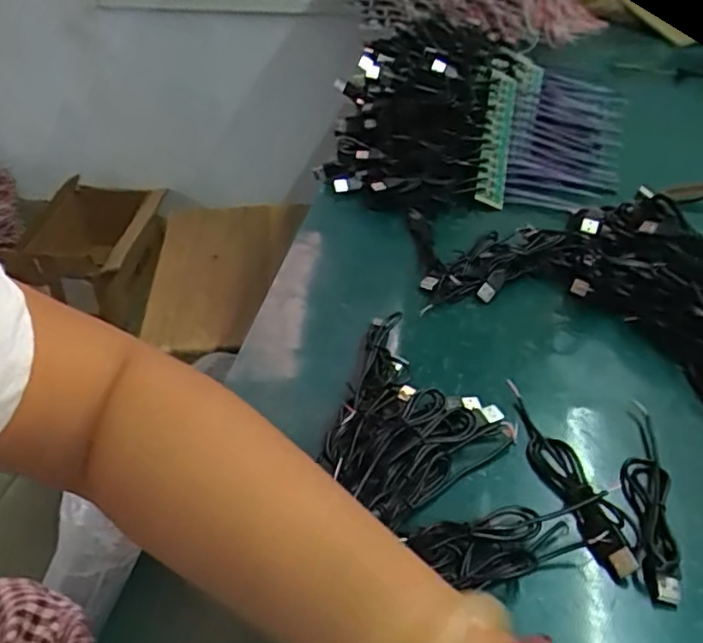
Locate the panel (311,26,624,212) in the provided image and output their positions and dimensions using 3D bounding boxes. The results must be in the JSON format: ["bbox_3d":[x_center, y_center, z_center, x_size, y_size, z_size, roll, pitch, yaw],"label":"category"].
[{"bbox_3d":[0.142,-0.205,0.674,0.294,0.079,0.234,17,73,-8],"label":"panel"}]

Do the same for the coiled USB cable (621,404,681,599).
[{"bbox_3d":[0.177,0.099,0.371,0.026,0.017,0.140,11,41,12],"label":"coiled USB cable"}]

